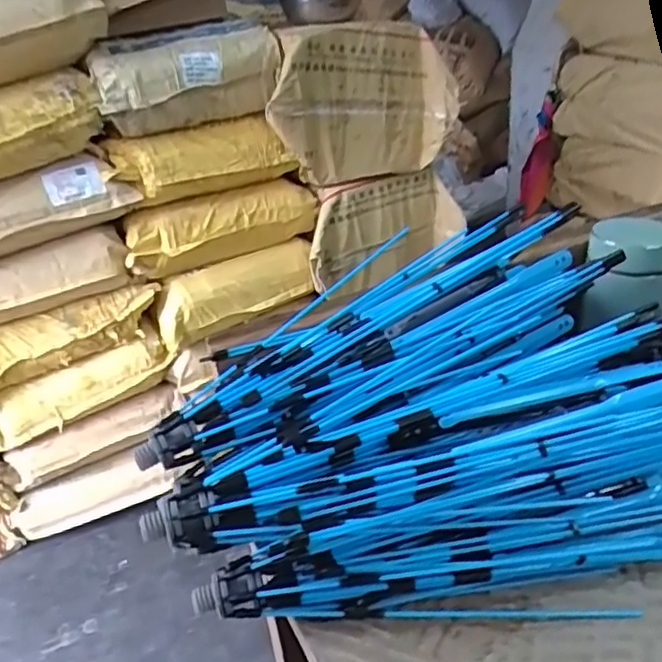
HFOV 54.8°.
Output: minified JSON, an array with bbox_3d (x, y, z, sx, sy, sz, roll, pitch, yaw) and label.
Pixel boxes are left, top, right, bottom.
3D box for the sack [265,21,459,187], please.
[{"bbox_3d":[0.065,-0.505,1.421,0.415,0.325,0.152,-19,31,-21],"label":"sack"}]

